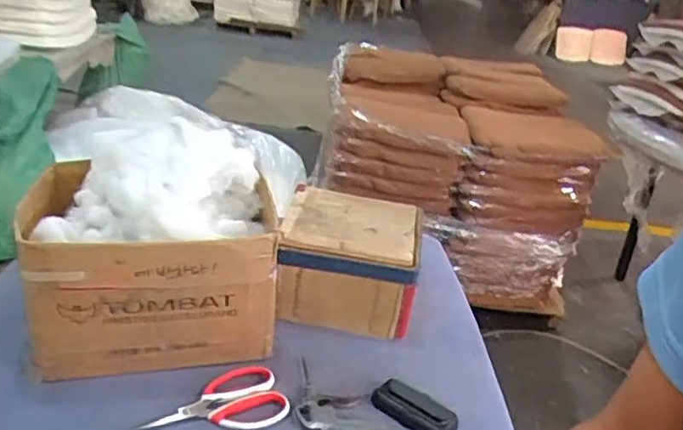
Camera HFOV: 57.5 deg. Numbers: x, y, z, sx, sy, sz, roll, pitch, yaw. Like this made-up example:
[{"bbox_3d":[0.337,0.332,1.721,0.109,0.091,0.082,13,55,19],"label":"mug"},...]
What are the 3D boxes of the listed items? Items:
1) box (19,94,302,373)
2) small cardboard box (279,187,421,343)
[{"bbox_3d":[-0.252,0.034,0.835,0.304,0.274,0.278,-4,27,-22],"label":"box"},{"bbox_3d":[0.014,0.069,0.976,0.202,0.132,0.207,6,25,2],"label":"small cardboard box"}]

